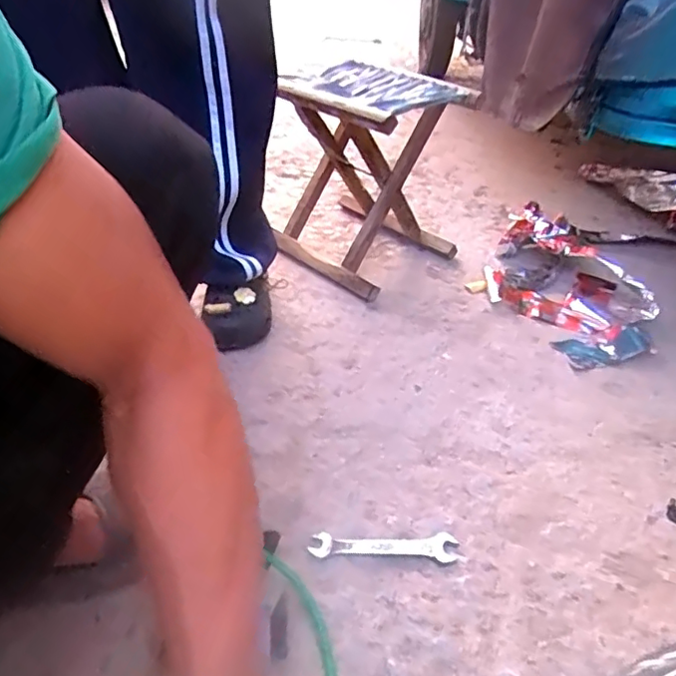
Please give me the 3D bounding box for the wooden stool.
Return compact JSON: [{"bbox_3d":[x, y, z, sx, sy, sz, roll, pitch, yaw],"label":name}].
[{"bbox_3d":[0.038,-0.291,1.003,0.297,0.300,0.254,31,46,32],"label":"wooden stool"}]

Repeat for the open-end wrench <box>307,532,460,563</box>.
[{"bbox_3d":[0.049,0.218,0.602,0.153,0.010,0.030,2,37,-1],"label":"open-end wrench"}]

